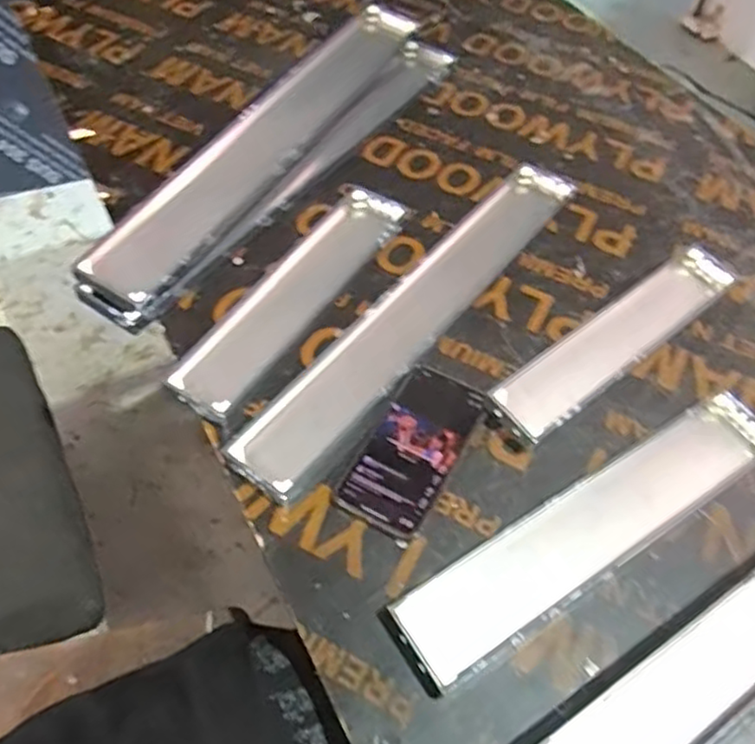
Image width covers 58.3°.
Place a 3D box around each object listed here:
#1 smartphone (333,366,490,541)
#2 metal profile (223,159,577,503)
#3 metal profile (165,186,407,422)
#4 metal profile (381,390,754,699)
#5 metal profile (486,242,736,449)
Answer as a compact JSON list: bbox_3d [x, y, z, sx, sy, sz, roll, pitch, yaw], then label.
[{"bbox_3d":[0.034,0.062,0.575,0.076,0.009,0.156,27,56,15],"label":"smartphone"},{"bbox_3d":[0.051,-0.074,0.673,0.074,0.019,0.509,34,58,20],"label":"metal profile"},{"bbox_3d":[-0.076,-0.080,0.674,0.074,0.024,0.324,29,57,17],"label":"metal profile"},{"bbox_3d":[0.178,0.120,0.544,0.372,0.013,0.070,-26,59,-21],"label":"metal profile"},{"bbox_3d":[0.240,-0.038,0.661,0.333,0.025,0.062,-33,62,-25],"label":"metal profile"}]

